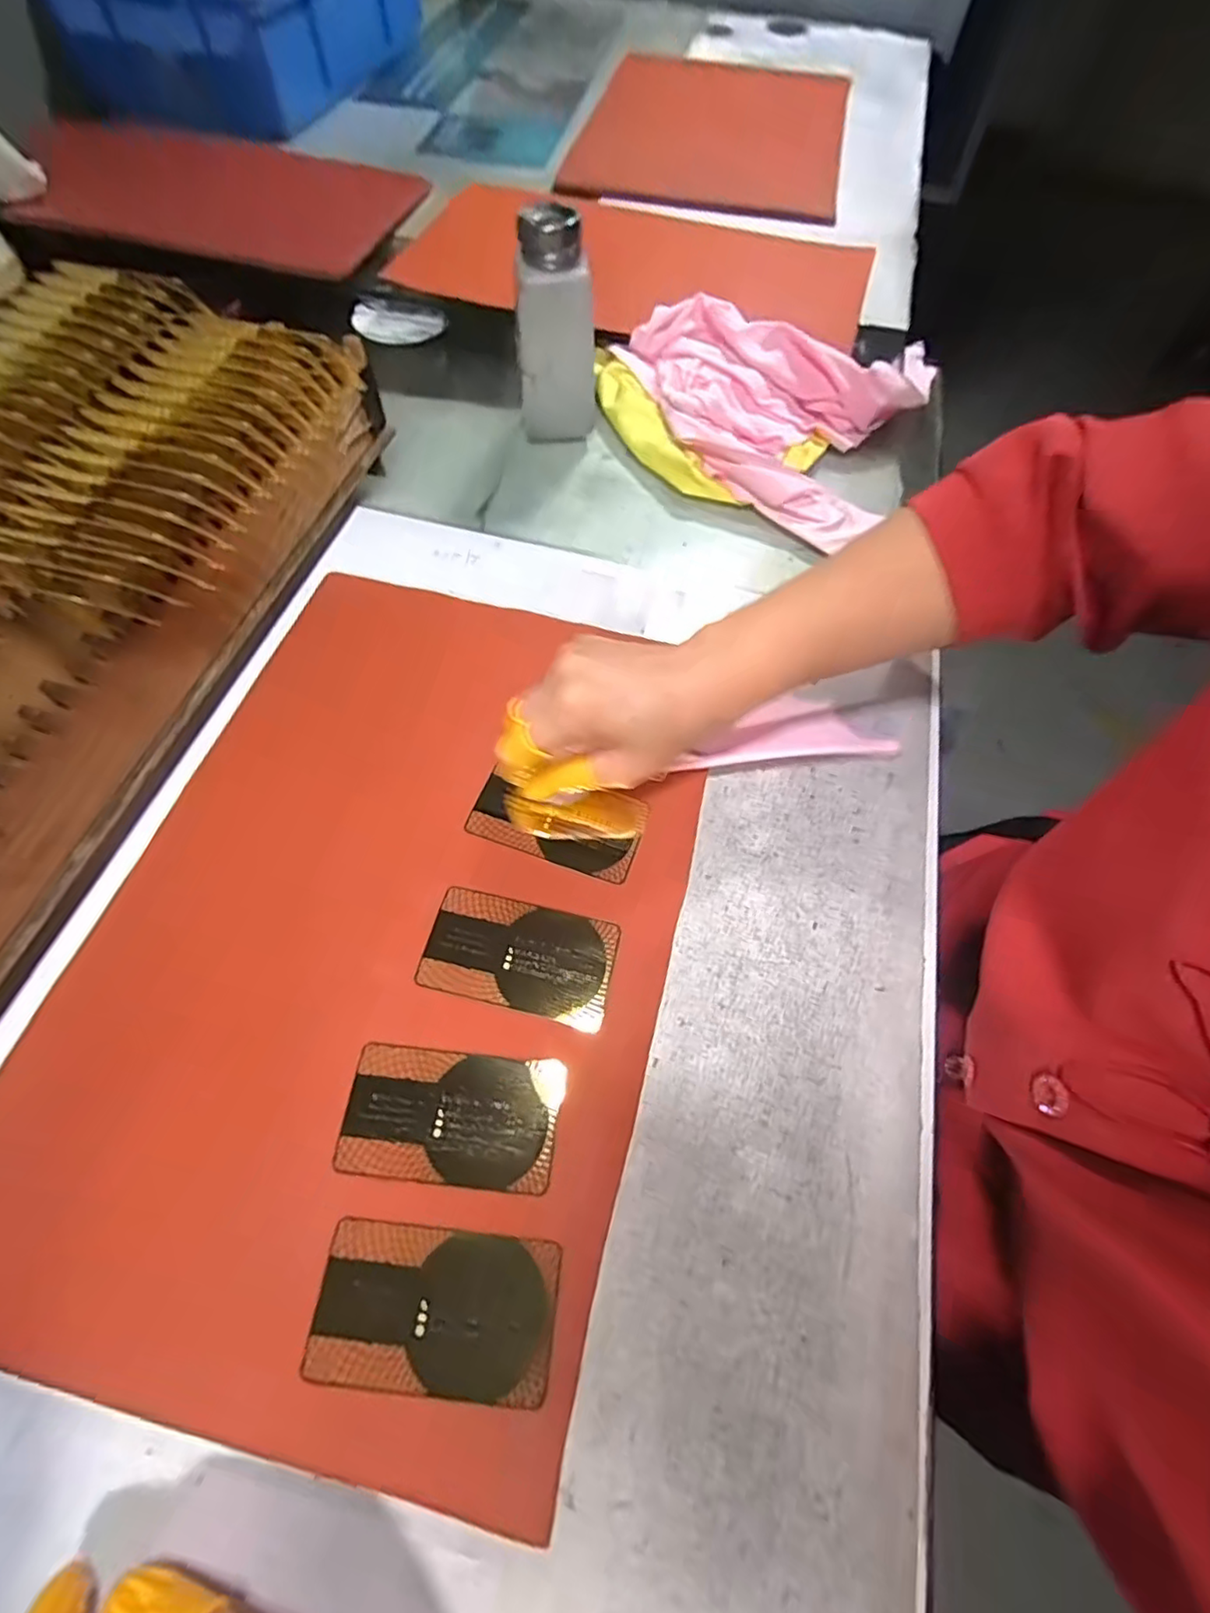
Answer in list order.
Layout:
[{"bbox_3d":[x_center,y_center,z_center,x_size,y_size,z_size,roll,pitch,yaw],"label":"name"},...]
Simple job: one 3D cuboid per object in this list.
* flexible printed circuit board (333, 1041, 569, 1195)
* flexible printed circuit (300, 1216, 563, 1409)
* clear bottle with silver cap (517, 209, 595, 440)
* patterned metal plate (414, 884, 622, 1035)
[{"bbox_3d":[-0.062,0.126,0.255,0.086,0.004,0.048,6,63,1],"label":"flexible printed circuit board"},{"bbox_3d":[-0.061,0.182,0.227,0.085,0.004,0.047,7,62,2],"label":"flexible printed circuit"},{"bbox_3d":[-0.033,-0.328,0.441,0.054,0.131,0.046,-4,63,-4],"label":"clear bottle with silver cap"},{"bbox_3d":[-0.039,0.068,0.289,0.085,0.004,0.048,15,64,3],"label":"patterned metal plate"}]

